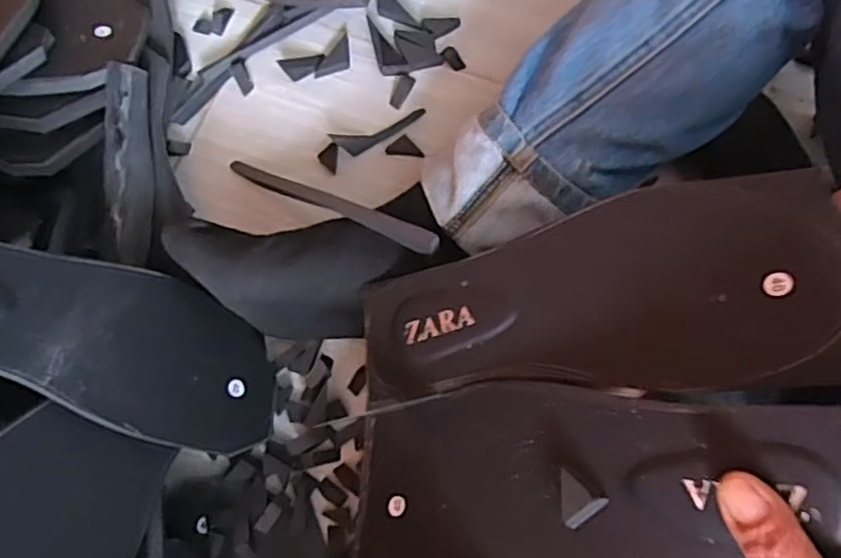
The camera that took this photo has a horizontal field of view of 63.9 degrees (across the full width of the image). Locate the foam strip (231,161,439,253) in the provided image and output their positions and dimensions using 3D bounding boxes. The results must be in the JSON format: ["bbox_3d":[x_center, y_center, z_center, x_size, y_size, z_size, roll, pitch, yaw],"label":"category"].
[{"bbox_3d":[-0.067,-0.053,0.462,0.195,0.010,0.013,23,75,33],"label":"foam strip"}]

